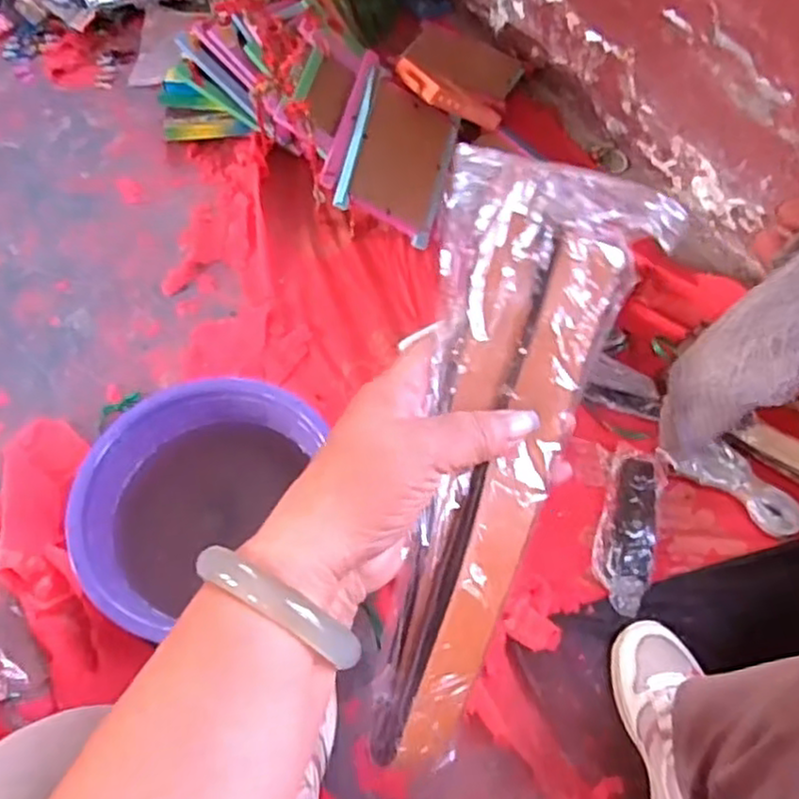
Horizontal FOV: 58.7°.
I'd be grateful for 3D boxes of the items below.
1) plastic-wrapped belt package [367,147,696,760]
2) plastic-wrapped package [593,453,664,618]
[{"bbox_3d":[0.043,0.024,0.312,0.093,0.019,0.263,14,86,5],"label":"plastic-wrapped belt package"},{"bbox_3d":[0.271,0.149,0.837,0.065,0.021,0.199,14,62,8],"label":"plastic-wrapped package"}]

